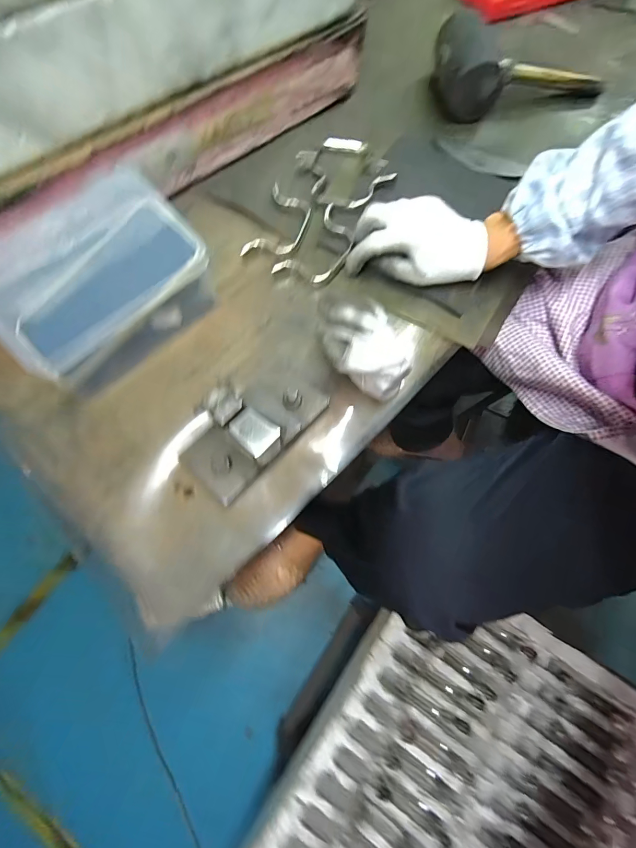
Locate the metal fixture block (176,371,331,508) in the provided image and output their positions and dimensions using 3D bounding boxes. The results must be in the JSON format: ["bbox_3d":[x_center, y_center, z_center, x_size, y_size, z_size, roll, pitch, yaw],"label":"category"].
[{"bbox_3d":[-0.053,0.000,0.324,0.059,0.071,0.123,41,75,11],"label":"metal fixture block"}]

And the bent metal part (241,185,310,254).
[{"bbox_3d":[-0.041,-0.221,0.429,0.054,0.016,0.094,20,72,5],"label":"bent metal part"}]

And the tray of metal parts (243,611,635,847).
[{"bbox_3d":[0.220,0.538,0.447,0.536,0.061,0.535,33,74,9],"label":"tray of metal parts"}]

